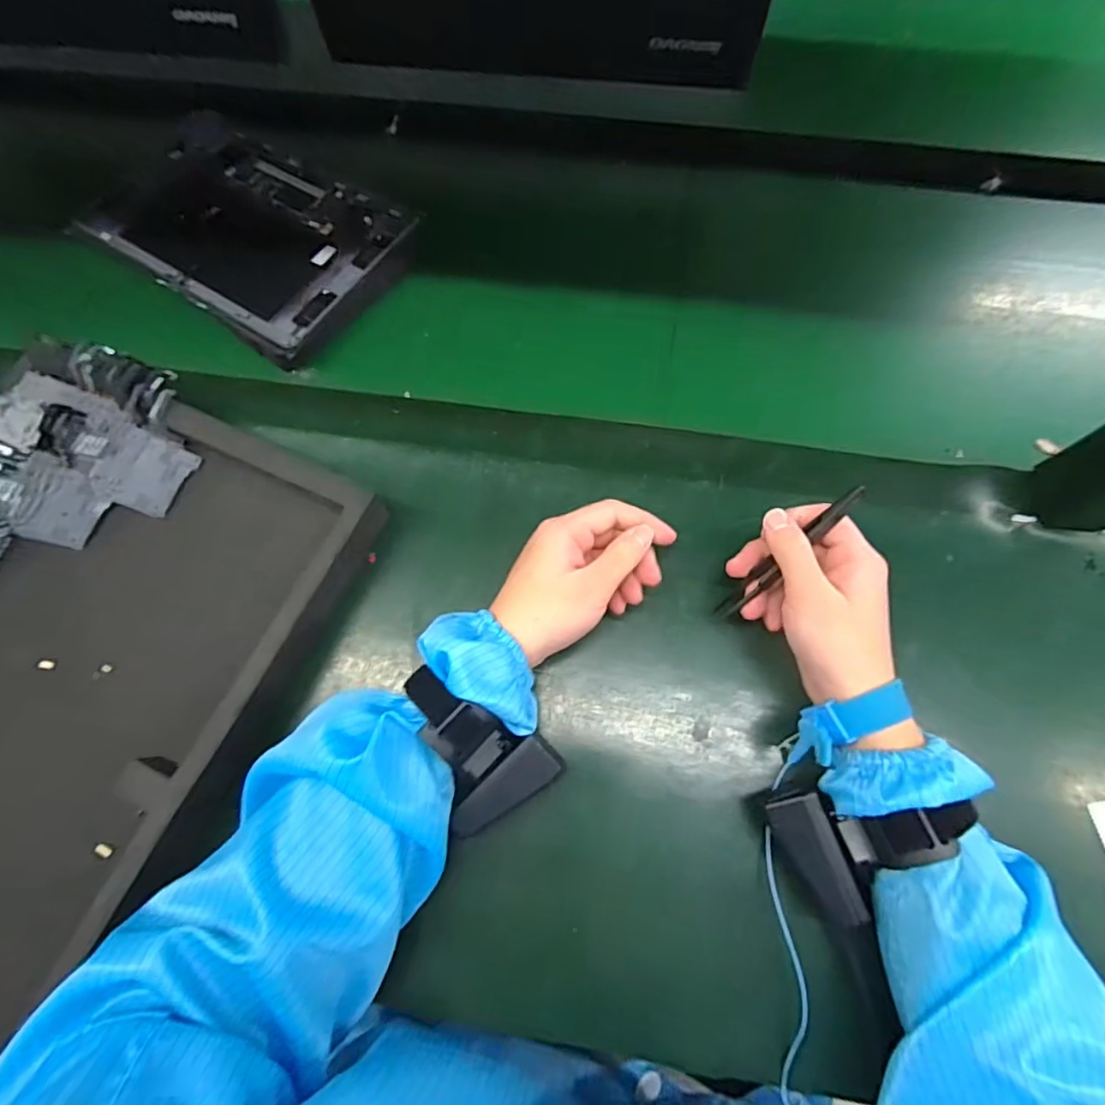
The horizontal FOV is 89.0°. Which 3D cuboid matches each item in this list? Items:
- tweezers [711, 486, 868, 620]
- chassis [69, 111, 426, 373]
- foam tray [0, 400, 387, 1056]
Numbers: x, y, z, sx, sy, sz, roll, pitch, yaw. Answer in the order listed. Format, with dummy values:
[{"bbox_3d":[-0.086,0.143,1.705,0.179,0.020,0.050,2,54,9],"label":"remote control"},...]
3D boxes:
[{"bbox_3d":[0.143,0.002,0.345,0.112,0.013,0.011,-47,75,16],"label":"tweezers"},{"bbox_3d":[-0.254,-0.284,0.490,0.272,0.017,0.187,33,76,11],"label":"chassis"},{"bbox_3d":[-0.326,0.093,0.351,0.278,0.042,0.429,28,75,9],"label":"foam tray"}]

